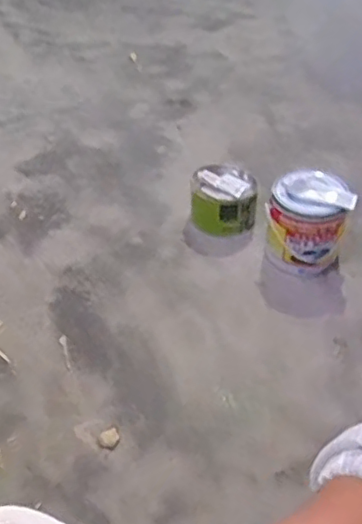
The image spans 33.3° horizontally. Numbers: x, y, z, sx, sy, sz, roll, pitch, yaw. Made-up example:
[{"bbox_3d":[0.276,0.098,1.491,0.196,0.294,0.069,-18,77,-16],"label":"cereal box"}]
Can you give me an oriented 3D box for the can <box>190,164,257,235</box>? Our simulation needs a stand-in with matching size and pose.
[{"bbox_3d":[0.093,-0.145,1.389,0.155,0.112,0.151,3,43,2],"label":"can"}]

